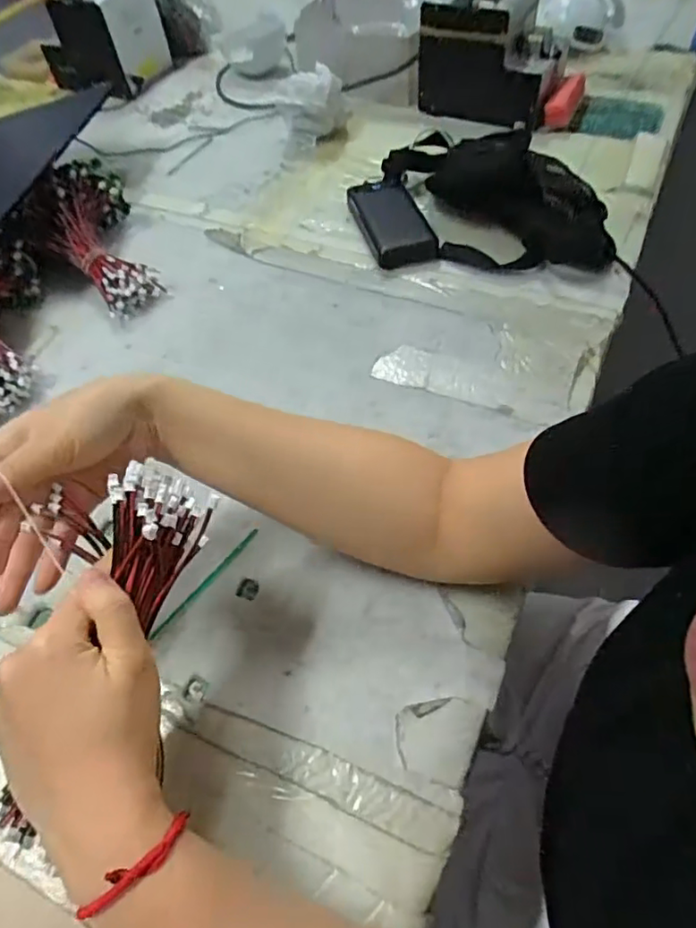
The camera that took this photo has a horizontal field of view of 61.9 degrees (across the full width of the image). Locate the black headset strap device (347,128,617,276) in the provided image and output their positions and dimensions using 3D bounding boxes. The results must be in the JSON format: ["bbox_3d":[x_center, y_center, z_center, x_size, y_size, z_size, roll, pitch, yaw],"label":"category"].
[{"bbox_3d":[0.159,-0.349,0.743,0.308,0.087,0.249,0,54,4],"label":"black headset strap device"}]

